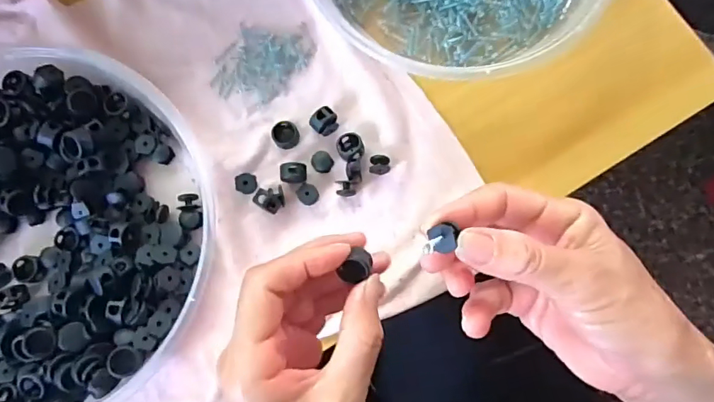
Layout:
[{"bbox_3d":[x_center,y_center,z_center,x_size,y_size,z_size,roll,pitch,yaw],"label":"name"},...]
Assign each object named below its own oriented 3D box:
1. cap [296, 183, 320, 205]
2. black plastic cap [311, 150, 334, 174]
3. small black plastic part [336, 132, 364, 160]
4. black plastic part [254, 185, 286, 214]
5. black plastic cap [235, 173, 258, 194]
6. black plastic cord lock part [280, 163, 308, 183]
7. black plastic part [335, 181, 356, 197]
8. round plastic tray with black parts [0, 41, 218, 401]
[{"bbox_3d":[-0.031,-0.004,0.319,0.013,0.011,0.012,0,79,0],"label":"cap"},{"bbox_3d":[-0.022,-0.026,0.324,0.014,0.005,0.014,0,79,2],"label":"black plastic cap"},{"bbox_3d":[-0.004,-0.036,0.322,0.017,0.007,0.017,0,79,2],"label":"small black plastic part"},{"bbox_3d":[-0.054,-0.002,0.316,0.016,0.015,0.018,30,82,7],"label":"black plastic part"},{"bbox_3d":[-0.072,-0.011,0.320,0.013,0.006,0.013,0,79,2],"label":"black plastic cap"},{"bbox_3d":[-0.041,-0.017,0.320,0.017,0.012,0.012,-2,79,1],"label":"black plastic cord lock part"},{"bbox_3d":[-0.007,-0.008,0.320,0.012,0.008,0.009,1,79,0],"label":"black plastic part"},{"bbox_3d":[-0.213,0.011,0.304,0.258,0.032,0.224,44,83,9],"label":"round plastic tray with black parts"}]

